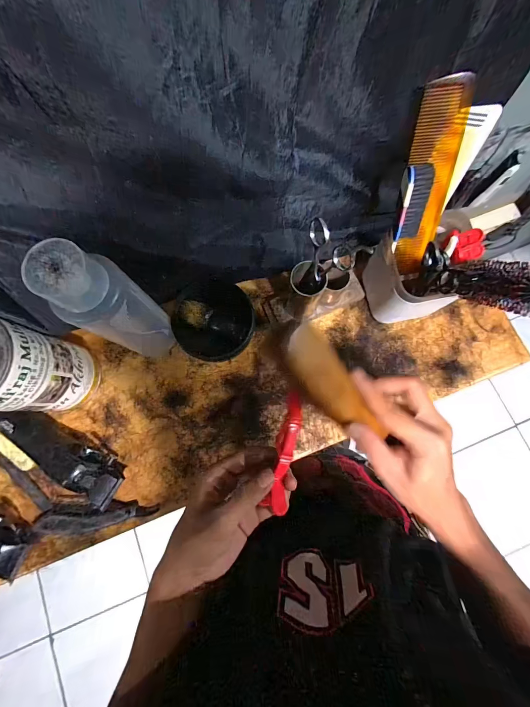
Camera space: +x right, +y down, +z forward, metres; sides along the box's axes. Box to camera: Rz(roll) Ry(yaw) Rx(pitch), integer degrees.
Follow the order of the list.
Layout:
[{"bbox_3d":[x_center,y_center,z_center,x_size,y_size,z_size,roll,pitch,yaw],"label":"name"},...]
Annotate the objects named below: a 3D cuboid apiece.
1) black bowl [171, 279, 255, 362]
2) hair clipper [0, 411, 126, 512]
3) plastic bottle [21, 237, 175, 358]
[{"bbox_3d":[-0.063,-0.040,0.377,0.094,0.047,0.089,0,80,0],"label":"black bowl"},{"bbox_3d":[-0.240,0.112,0.357,0.168,0.040,0.044,36,82,6],"label":"hair clipper"},{"bbox_3d":[-0.142,-0.042,0.306,0.051,0.197,0.049,-21,80,-3],"label":"plastic bottle"}]

